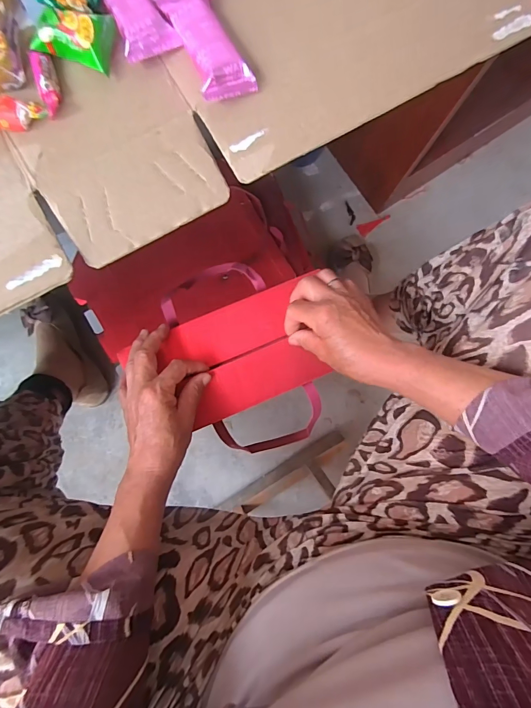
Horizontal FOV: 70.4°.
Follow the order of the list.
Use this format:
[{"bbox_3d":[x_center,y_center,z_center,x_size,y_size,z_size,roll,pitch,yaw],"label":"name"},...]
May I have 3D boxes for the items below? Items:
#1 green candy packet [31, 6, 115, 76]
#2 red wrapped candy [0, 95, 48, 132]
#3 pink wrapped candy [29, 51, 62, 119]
[{"bbox_3d":[-0.148,-0.248,0.294,0.054,0.024,0.040,14,82,-1],"label":"green candy packet"},{"bbox_3d":[-0.200,-0.184,0.289,0.056,0.014,0.024,9,82,-1],"label":"red wrapped candy"},{"bbox_3d":[-0.170,-0.210,0.294,0.014,0.013,0.049,-16,83,-4],"label":"pink wrapped candy"}]

